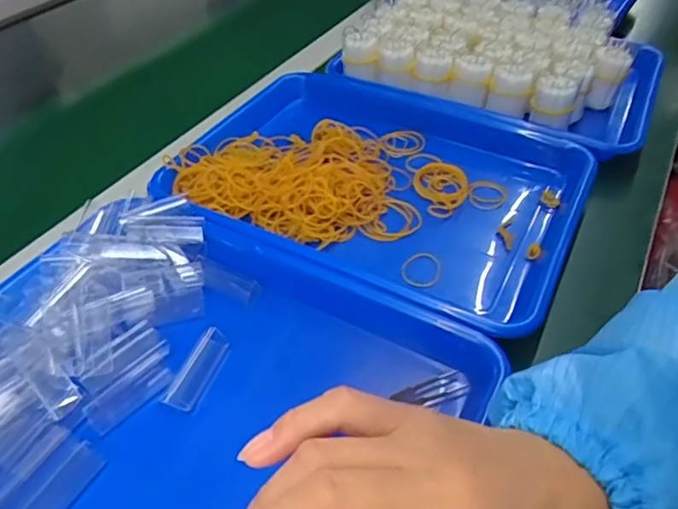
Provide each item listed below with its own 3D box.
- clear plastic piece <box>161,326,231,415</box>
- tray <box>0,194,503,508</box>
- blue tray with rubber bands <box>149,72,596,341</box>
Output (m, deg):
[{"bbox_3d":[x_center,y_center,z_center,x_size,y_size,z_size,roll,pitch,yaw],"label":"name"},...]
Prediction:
[{"bbox_3d":[-0.089,0.072,0.366,0.021,0.011,0.055,16,46,15],"label":"clear plastic piece"},{"bbox_3d":[-0.091,0.078,0.345,0.297,0.036,0.245,23,48,22],"label":"tray"},{"bbox_3d":[0.016,-0.068,0.521,0.379,0.046,0.252,20,47,19],"label":"blue tray with rubber bands"}]

